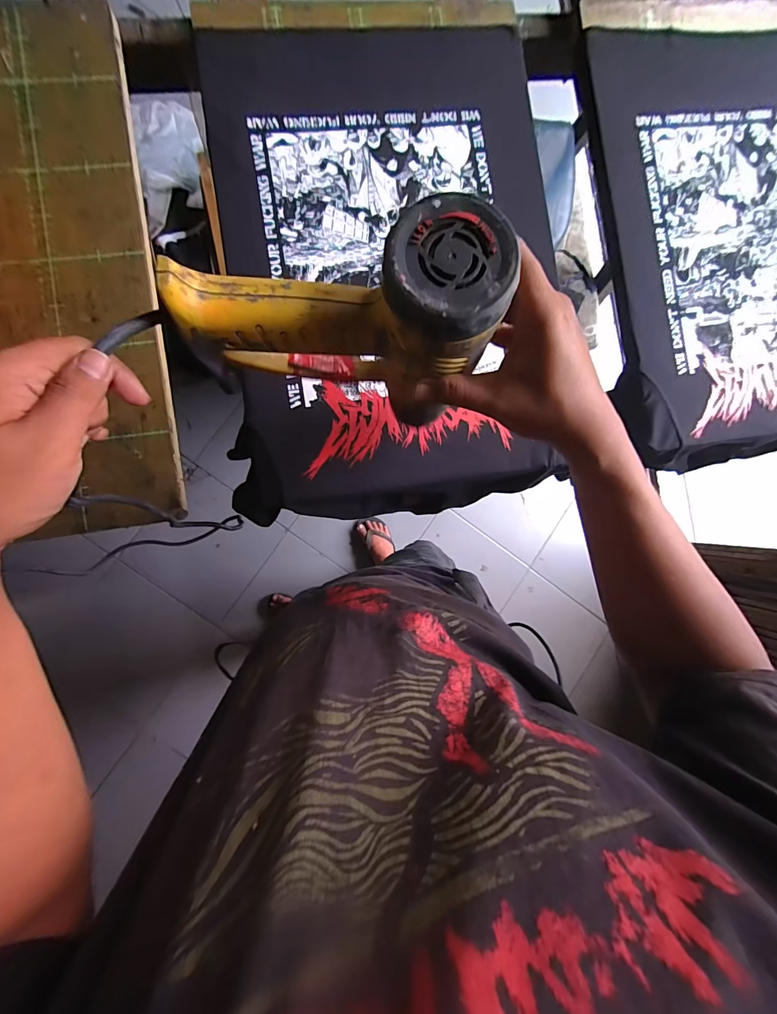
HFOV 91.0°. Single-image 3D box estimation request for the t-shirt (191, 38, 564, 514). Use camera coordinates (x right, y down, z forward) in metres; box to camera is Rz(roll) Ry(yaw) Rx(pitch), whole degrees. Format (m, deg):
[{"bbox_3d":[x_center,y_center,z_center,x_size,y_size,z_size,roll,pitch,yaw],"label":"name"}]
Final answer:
[{"bbox_3d":[0.004,-0.289,0.454,0.385,0.038,0.580,-4,89,-7],"label":"t-shirt"}]

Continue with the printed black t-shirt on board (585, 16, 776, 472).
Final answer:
[{"bbox_3d":[0.473,-0.349,0.510,0.394,0.068,0.559,-7,89,-7],"label":"printed black t-shirt on board"}]

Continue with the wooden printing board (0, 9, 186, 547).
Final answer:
[{"bbox_3d":[-0.423,-0.237,0.391,0.353,0.020,0.536,-9,90,-13],"label":"wooden printing board"}]

